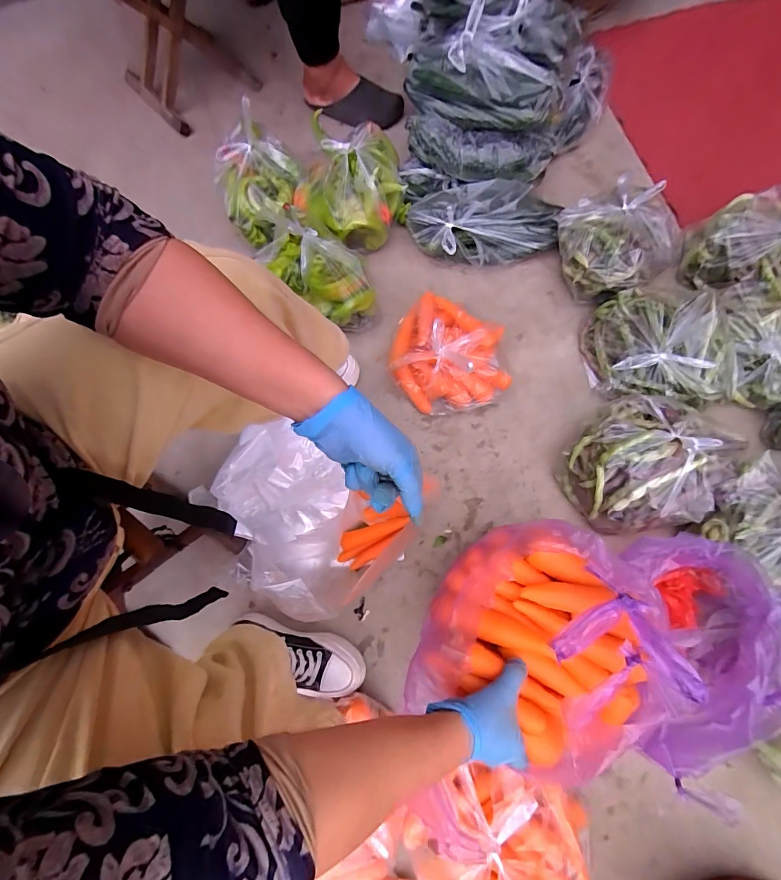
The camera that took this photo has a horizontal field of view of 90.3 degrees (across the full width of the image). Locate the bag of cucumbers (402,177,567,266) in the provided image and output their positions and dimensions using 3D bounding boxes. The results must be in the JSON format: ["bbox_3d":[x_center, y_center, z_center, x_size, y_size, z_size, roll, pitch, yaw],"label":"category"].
[{"bbox_3d":[0.220,-0.519,0.932,0.347,0.096,0.199,12,73,6],"label":"bag of cucumbers"}]

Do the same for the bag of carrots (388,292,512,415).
[{"bbox_3d":[0.117,-0.196,0.823,0.232,0.161,0.260,-6,74,2],"label":"bag of carrots"}]

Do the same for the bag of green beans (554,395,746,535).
[{"bbox_3d":[0.477,0.040,0.708,0.281,0.135,0.224,-10,74,1],"label":"bag of green beans"}]

